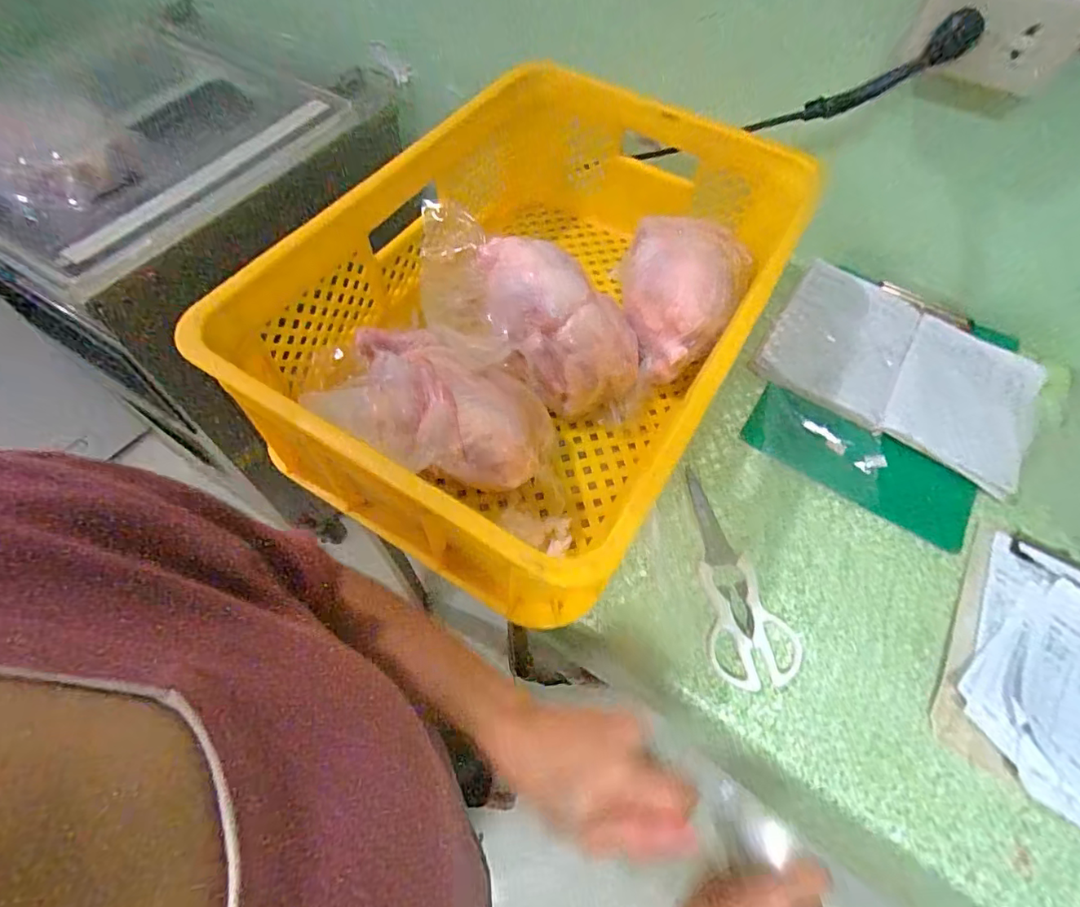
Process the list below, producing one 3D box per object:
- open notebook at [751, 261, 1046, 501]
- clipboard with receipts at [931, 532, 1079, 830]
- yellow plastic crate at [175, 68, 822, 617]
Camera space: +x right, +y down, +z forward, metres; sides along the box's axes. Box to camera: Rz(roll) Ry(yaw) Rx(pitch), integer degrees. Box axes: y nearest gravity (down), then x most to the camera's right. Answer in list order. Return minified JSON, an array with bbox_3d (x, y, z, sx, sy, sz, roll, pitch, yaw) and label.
[{"bbox_3d":[0.408,-0.101,0.600,0.281,0.031,0.213,31,63,14],"label":"open notebook"},{"bbox_3d":[0.439,0.184,0.446,0.158,0.025,0.221,35,63,16],"label":"clipboard with receipts"},{"bbox_3d":[0.007,-0.140,0.516,0.339,0.185,0.513,30,62,13],"label":"yellow plastic crate"}]

